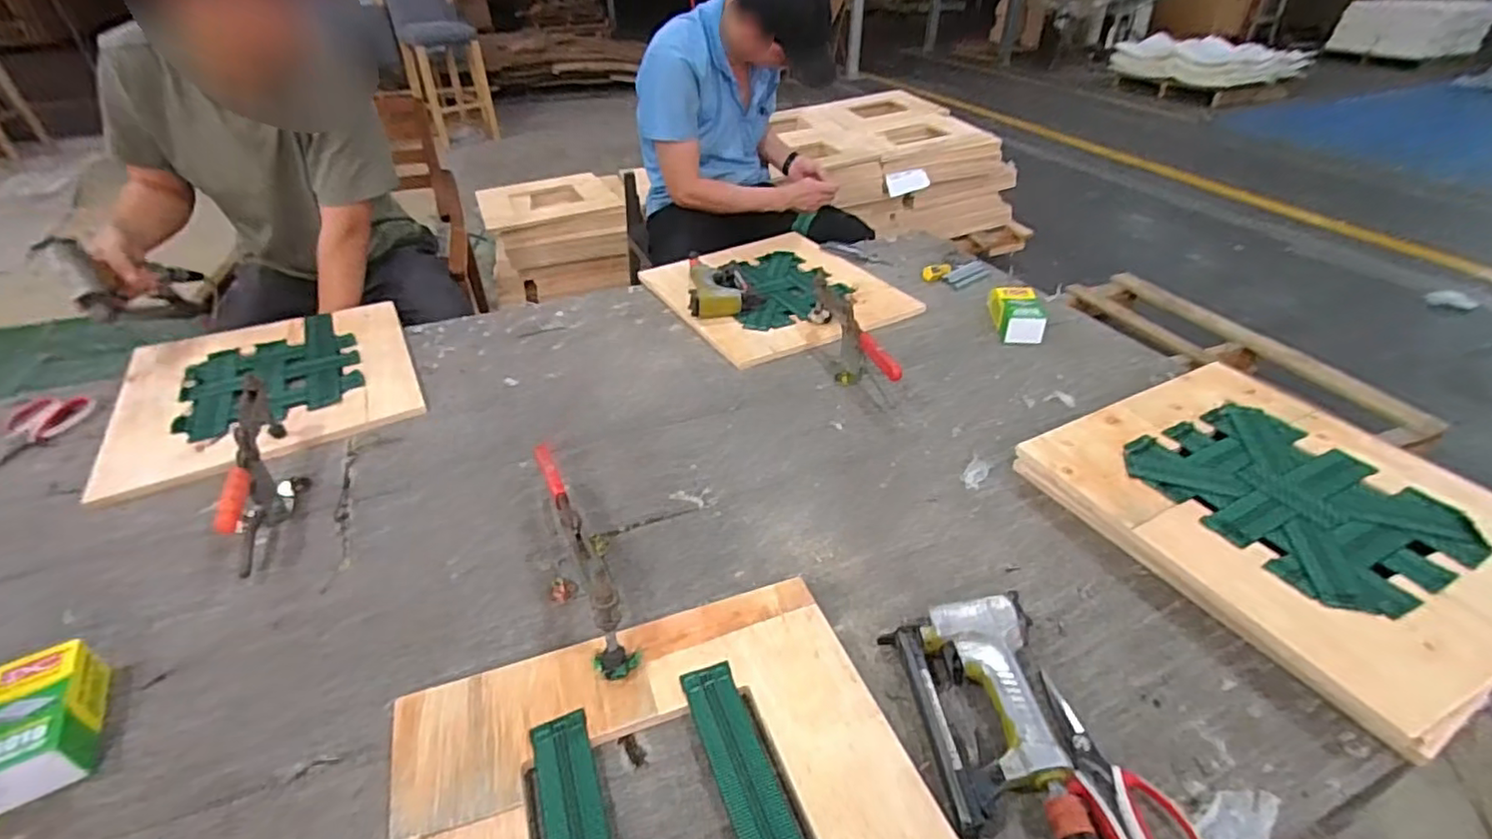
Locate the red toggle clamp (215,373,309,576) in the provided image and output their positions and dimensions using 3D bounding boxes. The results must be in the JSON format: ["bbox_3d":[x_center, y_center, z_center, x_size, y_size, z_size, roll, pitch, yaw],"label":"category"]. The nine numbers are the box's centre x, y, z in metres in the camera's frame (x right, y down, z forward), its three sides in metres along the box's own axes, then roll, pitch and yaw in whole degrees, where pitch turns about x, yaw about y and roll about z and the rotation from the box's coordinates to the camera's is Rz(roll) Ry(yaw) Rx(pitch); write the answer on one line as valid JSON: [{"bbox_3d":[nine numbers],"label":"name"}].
[{"bbox_3d":[-0.606,0.050,0.810,0.053,0.114,0.279,-15,38,-19],"label":"red toggle clamp"}]

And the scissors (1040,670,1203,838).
[{"bbox_3d":[0.299,0.293,0.537,0.074,0.015,0.181,-6,36,-8],"label":"scissors"}]

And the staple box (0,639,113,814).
[{"bbox_3d":[-0.613,0.258,0.561,0.066,0.051,0.133,-18,40,-23],"label":"staple box"}]

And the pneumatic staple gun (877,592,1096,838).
[{"bbox_3d":[0.220,0.264,0.546,0.128,0.042,0.246,-7,37,-9],"label":"pneumatic staple gun"}]

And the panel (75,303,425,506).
[{"bbox_3d":[-0.755,-0.060,1.033,0.399,0.033,0.405,-19,40,-24],"label":"panel"}]

